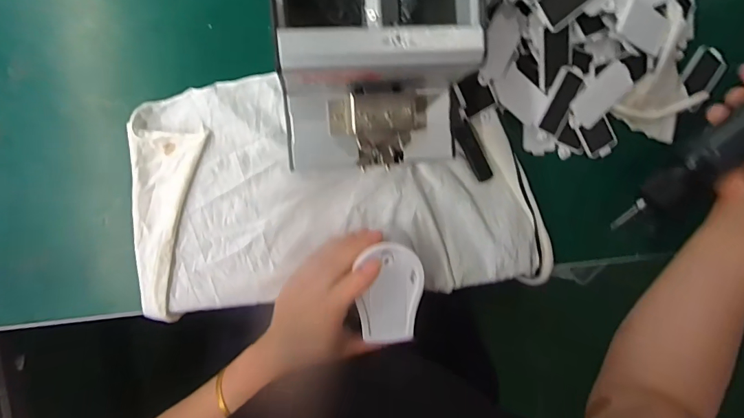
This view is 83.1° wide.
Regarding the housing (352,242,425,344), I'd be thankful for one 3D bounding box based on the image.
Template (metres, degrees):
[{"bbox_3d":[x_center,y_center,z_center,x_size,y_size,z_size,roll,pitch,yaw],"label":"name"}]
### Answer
[{"bbox_3d":[0.017,0.073,0.360,0.054,0.008,0.086,-1,97,-6],"label":"housing"}]

